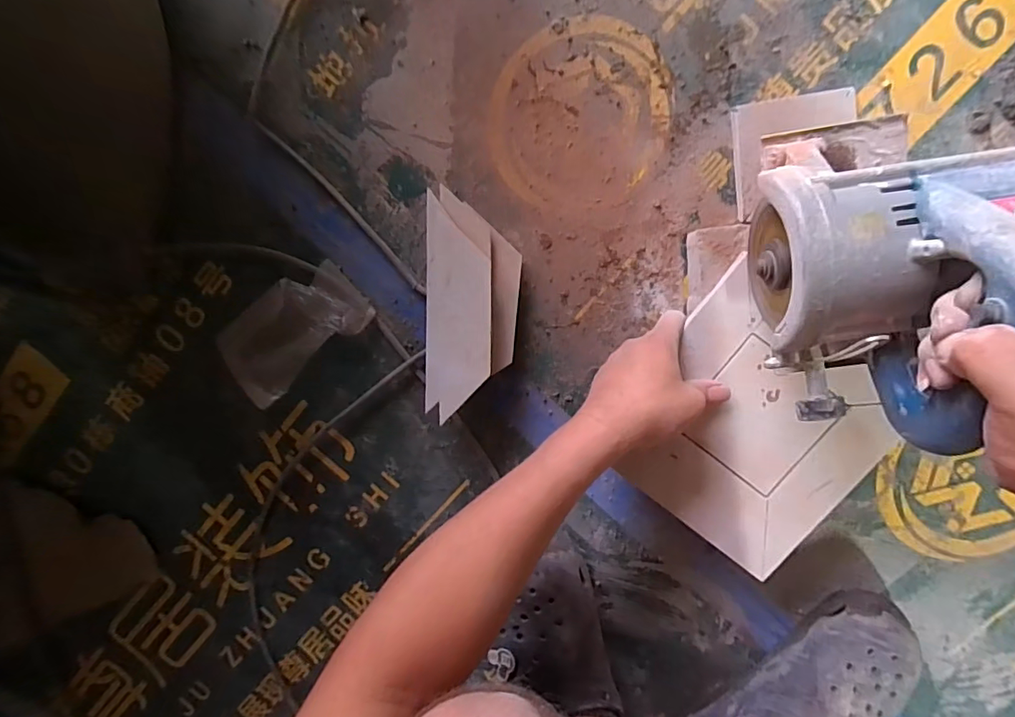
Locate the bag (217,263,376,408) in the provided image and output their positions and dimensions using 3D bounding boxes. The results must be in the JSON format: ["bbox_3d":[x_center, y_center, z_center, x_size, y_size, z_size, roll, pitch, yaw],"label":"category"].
[{"bbox_3d":[-0.210,-0.029,0.478,0.145,0.039,0.091,-39,93,9],"label":"bag"}]

